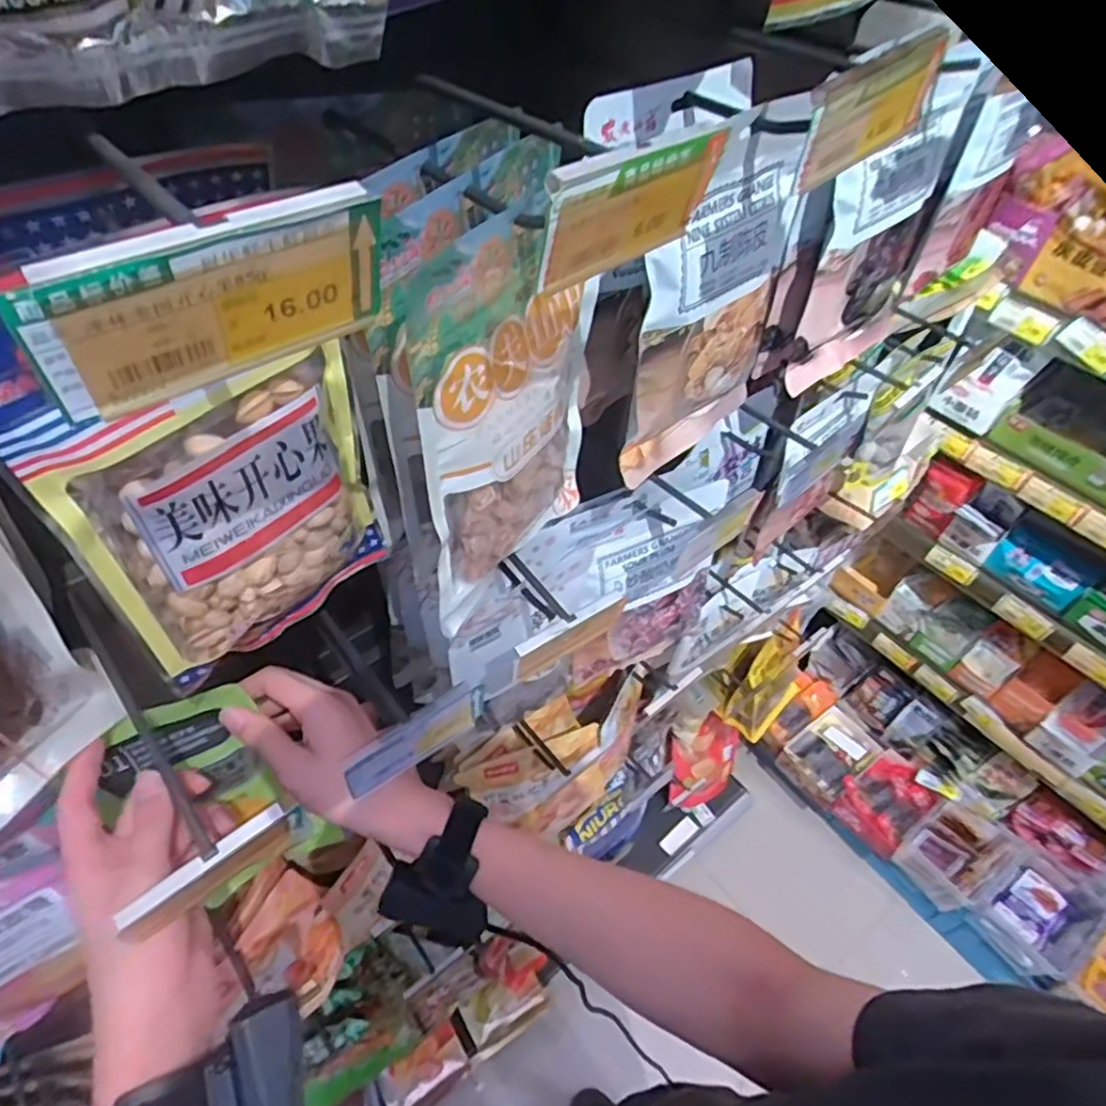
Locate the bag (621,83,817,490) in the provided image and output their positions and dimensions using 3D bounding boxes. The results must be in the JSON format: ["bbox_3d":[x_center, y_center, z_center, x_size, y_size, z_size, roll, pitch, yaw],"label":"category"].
[{"bbox_3d":[0.109,-0.158,0.431,0.155,0.214,0.031,-32,58,-26],"label":"bag"}]

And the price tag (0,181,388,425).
[{"bbox_3d":[-0.084,-0.064,0.176,0.089,0.045,0.005,-33,72,-26],"label":"price tag"}]

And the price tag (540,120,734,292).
[{"bbox_3d":[0.029,-0.126,0.246,0.085,0.047,0.004,-34,71,-29],"label":"price tag"}]

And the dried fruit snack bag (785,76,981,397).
[{"bbox_3d":[0.249,-0.231,0.529,0.158,0.181,0.027,-35,60,-28],"label":"dried fruit snack bag"}]

